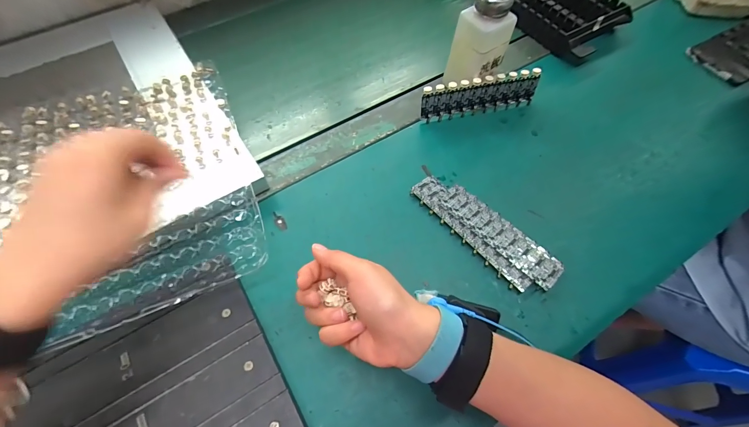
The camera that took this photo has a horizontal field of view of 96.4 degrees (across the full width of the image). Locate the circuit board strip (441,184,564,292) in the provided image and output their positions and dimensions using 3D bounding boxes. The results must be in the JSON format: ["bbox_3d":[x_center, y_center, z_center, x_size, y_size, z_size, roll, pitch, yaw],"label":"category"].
[{"bbox_3d":[0.131,0.021,0.356,0.139,0.008,0.037,40,68,20],"label":"circuit board strip"}]

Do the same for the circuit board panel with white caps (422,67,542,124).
[{"bbox_3d":[0.133,-0.150,0.426,0.148,0.050,0.016,-10,61,-6],"label":"circuit board panel with white caps"}]

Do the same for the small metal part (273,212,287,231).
[{"bbox_3d":[-0.105,0.008,0.368,0.011,0.004,0.026,-34,66,-18],"label":"small metal part"}]

